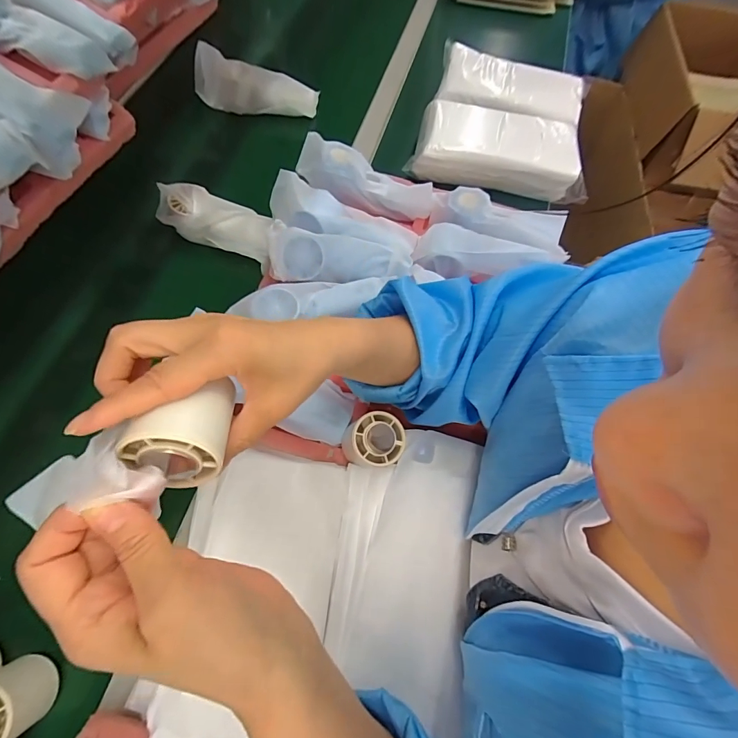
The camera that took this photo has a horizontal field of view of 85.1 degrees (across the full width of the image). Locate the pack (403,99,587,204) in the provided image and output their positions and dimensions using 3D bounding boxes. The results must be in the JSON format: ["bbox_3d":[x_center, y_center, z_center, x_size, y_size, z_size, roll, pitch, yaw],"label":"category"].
[{"bbox_3d":[0.200,-0.341,0.635,0.253,0.072,0.130,8,65,2],"label":"pack"}]

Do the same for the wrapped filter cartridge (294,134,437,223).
[{"bbox_3d":[-0.004,-0.260,0.558,0.191,0.055,0.067,21,65,-8],"label":"wrapped filter cartridge"}]

